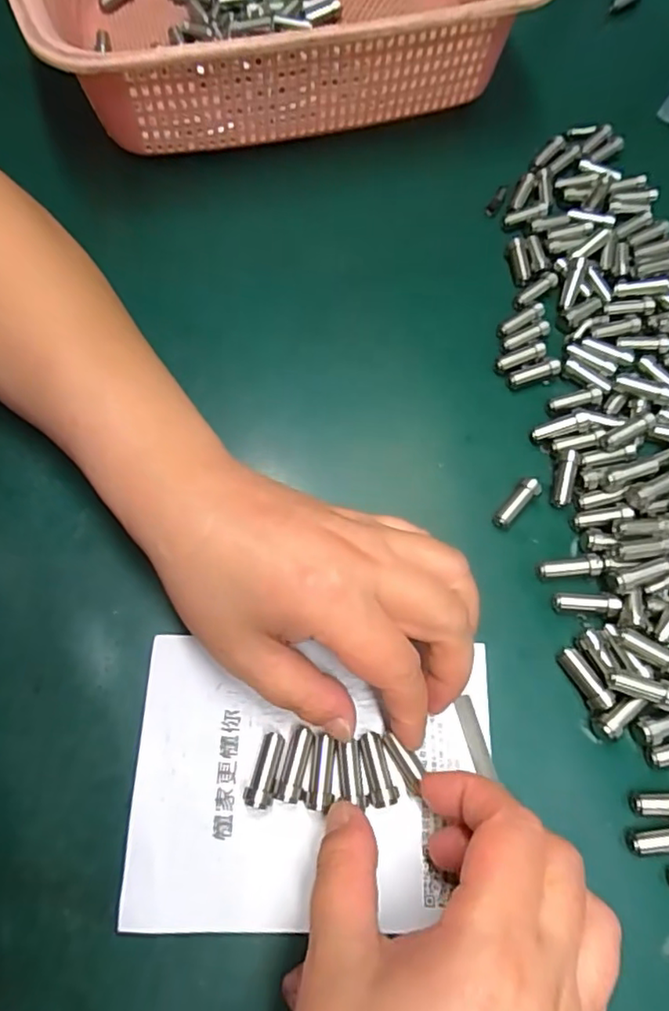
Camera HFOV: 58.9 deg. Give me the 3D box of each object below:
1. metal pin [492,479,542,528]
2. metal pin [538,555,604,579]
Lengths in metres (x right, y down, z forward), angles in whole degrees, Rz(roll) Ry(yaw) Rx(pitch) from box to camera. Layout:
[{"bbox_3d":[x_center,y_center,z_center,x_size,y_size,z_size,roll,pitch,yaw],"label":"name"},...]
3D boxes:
[{"bbox_3d":[0.086,-0.001,0.280,0.027,0.011,0.009,-42,75,-17],"label":"metal pin"},{"bbox_3d":[0.107,0.028,0.269,0.028,0.009,0.009,-3,68,-3],"label":"metal pin"}]

